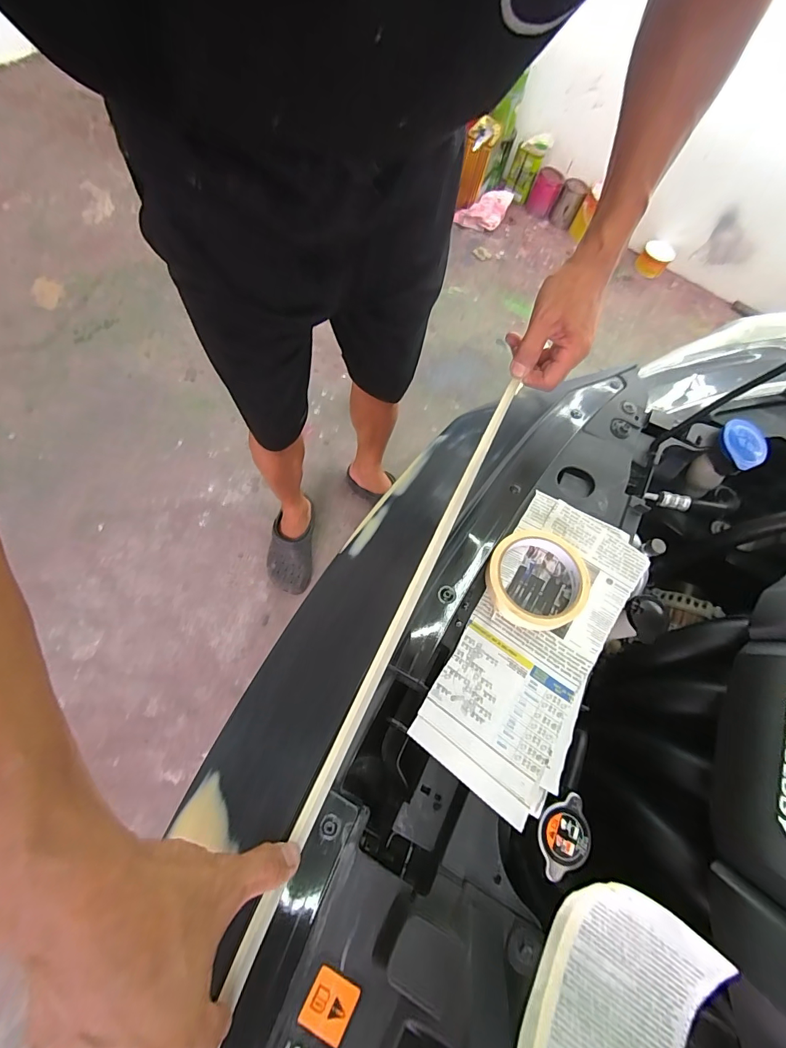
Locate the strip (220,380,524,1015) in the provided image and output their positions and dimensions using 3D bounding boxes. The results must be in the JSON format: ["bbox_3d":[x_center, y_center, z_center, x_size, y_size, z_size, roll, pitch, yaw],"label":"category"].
[{"bbox_3d":[0.013,0.078,0.367,0.016,0.008,0.553,25,70,8],"label":"strip"}]

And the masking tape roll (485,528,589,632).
[{"bbox_3d":[0.139,0.049,0.394,0.092,0.021,0.104,19,67,-1],"label":"masking tape roll"}]

